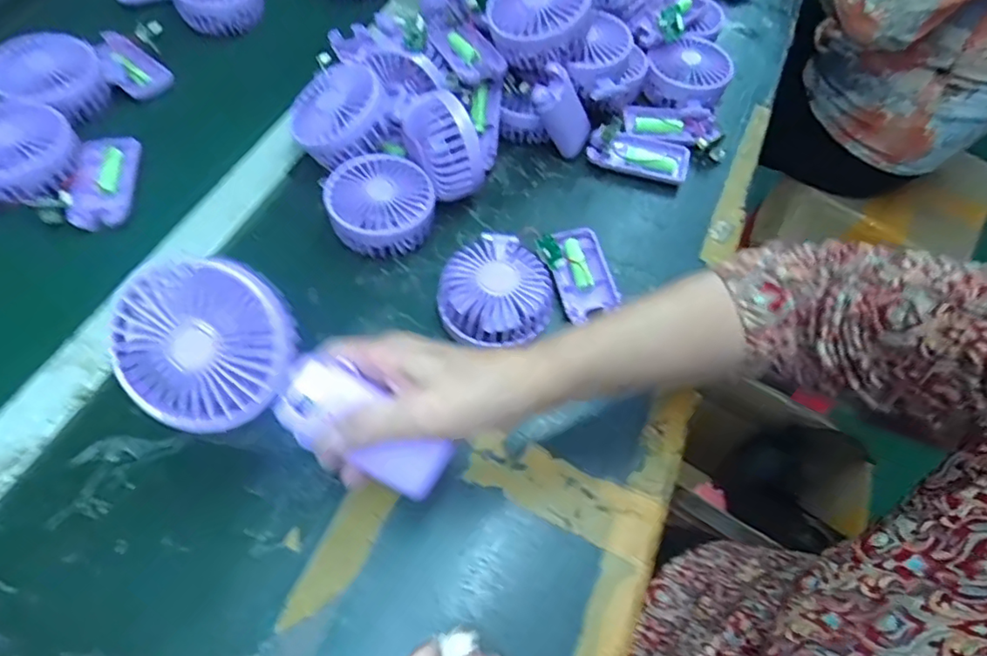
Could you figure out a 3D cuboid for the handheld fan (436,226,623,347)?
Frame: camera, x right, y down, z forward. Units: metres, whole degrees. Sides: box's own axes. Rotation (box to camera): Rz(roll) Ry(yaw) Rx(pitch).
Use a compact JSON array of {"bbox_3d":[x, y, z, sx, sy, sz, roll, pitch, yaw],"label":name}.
[{"bbox_3d":[0.028,-0.038,0.460,0.148,0.047,0.103,-17,62,-15],"label":"handheld fan"}]

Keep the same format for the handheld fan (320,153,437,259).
[{"bbox_3d":[-0.095,-0.101,0.486,0.083,0.043,0.083,2,59,-4],"label":"handheld fan"}]

